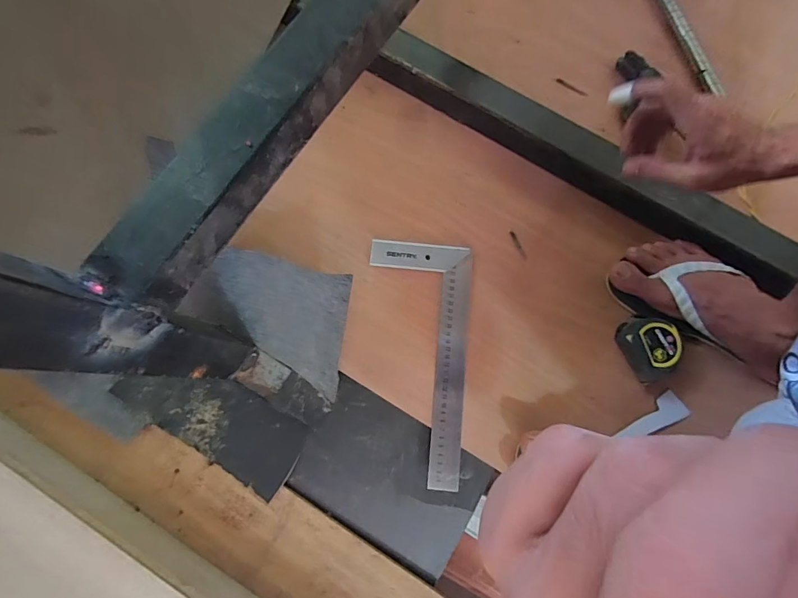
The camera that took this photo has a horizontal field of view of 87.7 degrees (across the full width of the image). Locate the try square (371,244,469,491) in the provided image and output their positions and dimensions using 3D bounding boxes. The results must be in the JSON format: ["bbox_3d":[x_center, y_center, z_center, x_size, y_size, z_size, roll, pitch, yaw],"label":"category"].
[{"bbox_3d":[0.021,0.076,0.535,0.131,0.011,0.305,4,79,1],"label":"try square"}]

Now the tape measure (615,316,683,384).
[{"bbox_3d":[0.314,0.061,0.527,0.068,0.037,0.074,-27,80,-5],"label":"tape measure"}]

